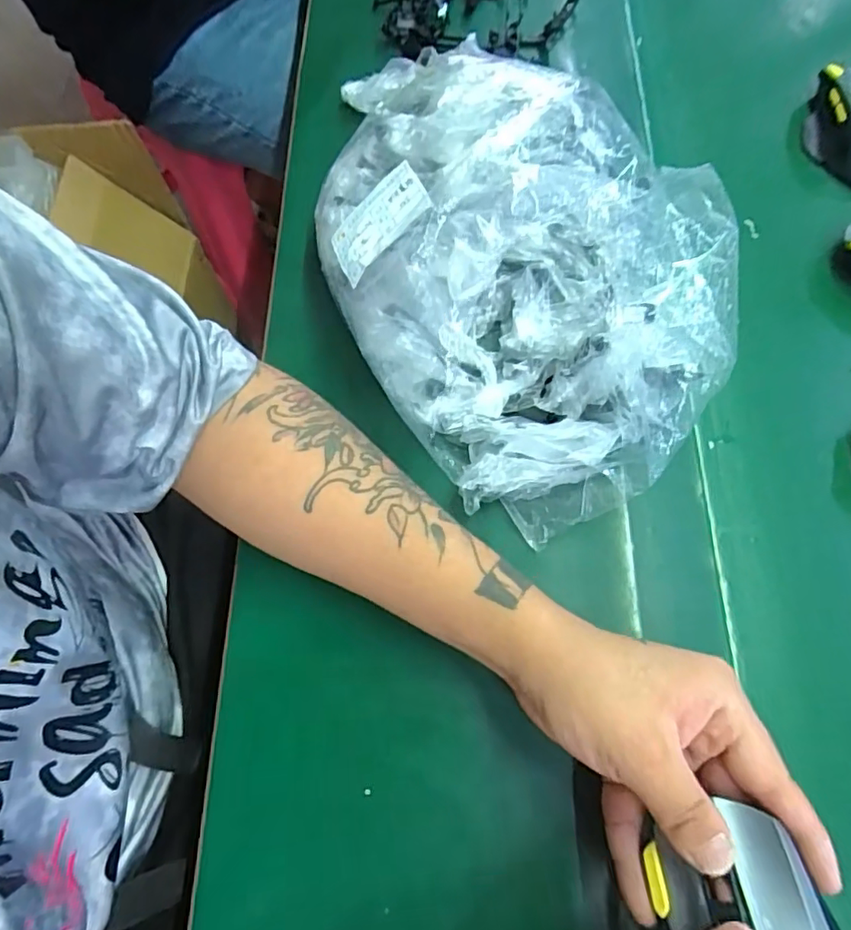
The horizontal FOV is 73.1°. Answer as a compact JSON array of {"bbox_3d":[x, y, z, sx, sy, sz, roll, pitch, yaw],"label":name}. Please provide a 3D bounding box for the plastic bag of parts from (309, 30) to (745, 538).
[{"bbox_3d":[0.055,-0.127,0.366,0.212,0.100,0.309,-32,73,-11],"label":"plastic bag of parts"}]

